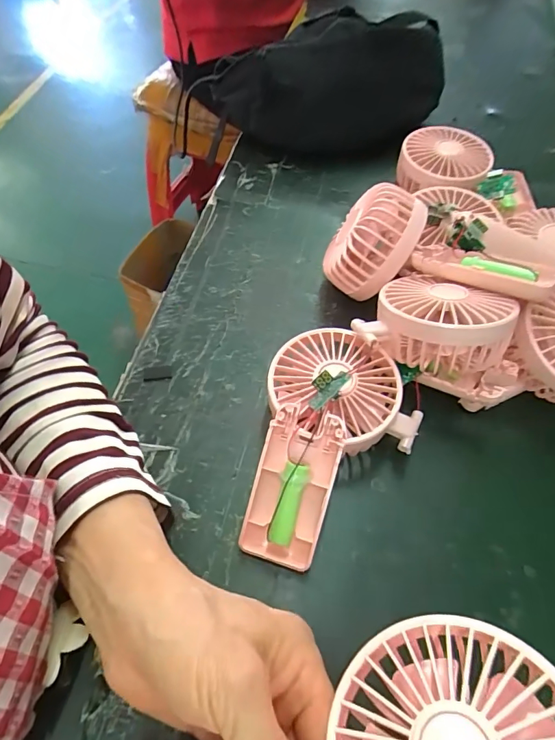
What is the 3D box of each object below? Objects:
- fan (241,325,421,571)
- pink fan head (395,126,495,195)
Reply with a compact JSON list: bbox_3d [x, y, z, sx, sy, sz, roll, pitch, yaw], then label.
[{"bbox_3d":[0.038,0.044,0.290,0.102,0.061,0.157,11,59,7],"label":"fan"},{"bbox_3d":[0.166,-0.209,0.447,0.086,0.033,0.101,14,59,8],"label":"pink fan head"}]

